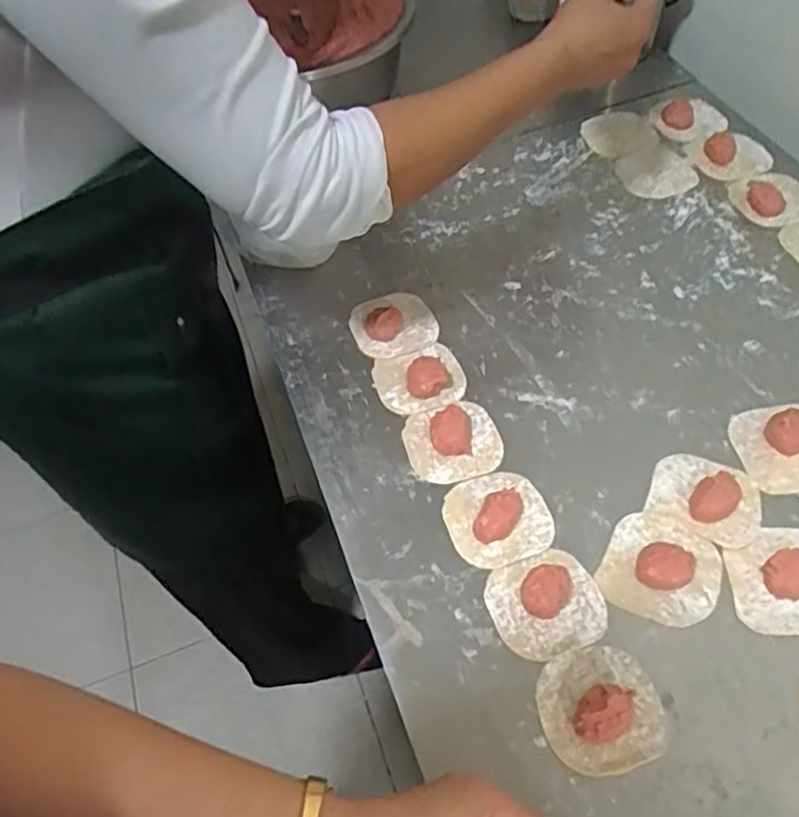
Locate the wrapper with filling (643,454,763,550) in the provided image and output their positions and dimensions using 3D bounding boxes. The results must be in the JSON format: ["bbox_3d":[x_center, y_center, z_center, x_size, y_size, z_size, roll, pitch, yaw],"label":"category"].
[{"bbox_3d":[0.237,0.064,0.524,0.079,0.017,0.069,25,60,22],"label":"wrapper with filling"}]

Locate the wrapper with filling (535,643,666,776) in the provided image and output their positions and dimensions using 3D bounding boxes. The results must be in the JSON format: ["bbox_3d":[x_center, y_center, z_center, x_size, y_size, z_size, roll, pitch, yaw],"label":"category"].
[{"bbox_3d":[0.132,0.193,0.444,0.076,0.024,0.075,-3,54,4],"label":"wrapper with filling"}]

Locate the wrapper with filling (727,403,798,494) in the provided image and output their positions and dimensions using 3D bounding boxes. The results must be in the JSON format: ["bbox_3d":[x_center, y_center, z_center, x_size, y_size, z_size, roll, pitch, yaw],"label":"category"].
[{"bbox_3d":[0.311,0.027,0.544,0.078,0.019,0.078,-2,56,3],"label":"wrapper with filling"}]

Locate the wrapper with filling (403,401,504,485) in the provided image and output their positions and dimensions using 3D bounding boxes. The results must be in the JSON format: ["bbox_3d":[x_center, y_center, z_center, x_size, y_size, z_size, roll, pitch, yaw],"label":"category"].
[{"bbox_3d":[0.045,0.024,0.574,0.077,0.017,0.073,-3,54,4],"label":"wrapper with filling"}]

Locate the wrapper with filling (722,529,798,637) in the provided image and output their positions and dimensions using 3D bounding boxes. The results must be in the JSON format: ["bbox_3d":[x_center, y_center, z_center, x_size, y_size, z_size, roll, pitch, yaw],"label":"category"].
[{"bbox_3d":[0.277,0.117,0.481,0.080,0.023,0.076,-3,54,4],"label":"wrapper with filling"}]

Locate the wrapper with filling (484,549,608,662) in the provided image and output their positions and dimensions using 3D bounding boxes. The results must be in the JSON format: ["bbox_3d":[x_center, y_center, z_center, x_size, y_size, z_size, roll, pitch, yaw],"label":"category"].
[{"bbox_3d":[0.105,0.135,0.486,0.078,0.021,0.072,-19,55,-8],"label":"wrapper with filling"}]

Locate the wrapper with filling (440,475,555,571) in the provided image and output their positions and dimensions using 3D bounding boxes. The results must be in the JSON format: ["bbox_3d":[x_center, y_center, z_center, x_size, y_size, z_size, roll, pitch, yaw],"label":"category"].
[{"bbox_3d":[0.076,0.081,0.529,0.078,0.020,0.074,-19,55,-8],"label":"wrapper with filling"}]

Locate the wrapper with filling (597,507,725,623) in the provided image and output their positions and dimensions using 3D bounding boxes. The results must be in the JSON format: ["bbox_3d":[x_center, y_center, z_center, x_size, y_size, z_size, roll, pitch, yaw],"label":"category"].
[{"bbox_3d":[0.192,0.112,0.496,0.079,0.017,0.080,-3,54,4],"label":"wrapper with filling"}]

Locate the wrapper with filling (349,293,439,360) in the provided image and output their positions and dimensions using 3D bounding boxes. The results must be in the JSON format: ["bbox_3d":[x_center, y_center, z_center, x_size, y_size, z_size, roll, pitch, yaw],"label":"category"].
[{"bbox_3d":[-0.006,-0.085,0.651,0.078,0.023,0.076,-3,54,4],"label":"wrapper with filling"}]

